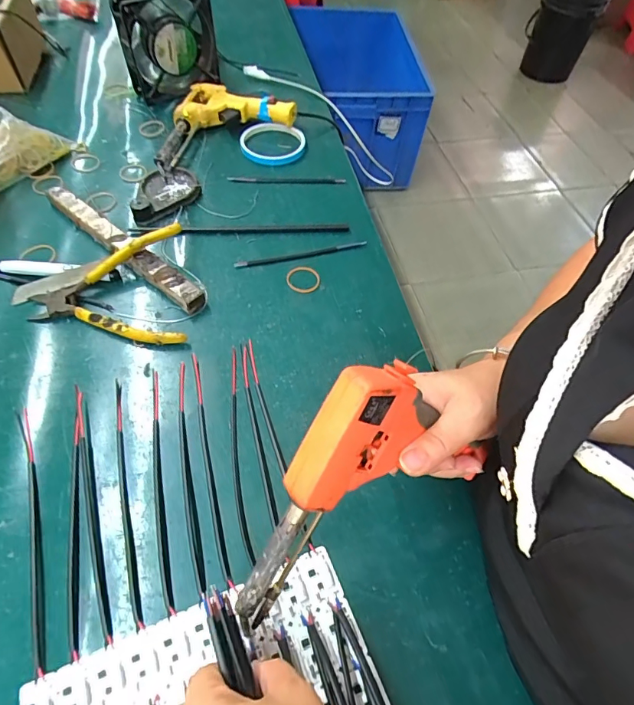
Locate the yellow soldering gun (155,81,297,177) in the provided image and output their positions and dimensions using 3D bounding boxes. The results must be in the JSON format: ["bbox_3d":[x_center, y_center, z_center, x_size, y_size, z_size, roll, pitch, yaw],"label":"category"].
[{"bbox_3d":[-0.137,-0.300,0.565,0.203,0.037,0.106,-35,64,-23],"label":"yellow soldering gun"}]

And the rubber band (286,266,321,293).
[{"bbox_3d":[-0.014,-0.077,0.455,0.034,0.004,0.034,1,56,-2],"label":"rubber band"}]

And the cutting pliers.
[{"bbox_3d":[-0.209,-0.064,0.421,0.160,0.037,0.128,-4,56,-6],"label":"cutting pliers"}]

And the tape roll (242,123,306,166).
[{"bbox_3d":[-0.058,-0.278,0.588,0.086,0.014,0.092,1,56,-2],"label":"tape roll"}]

